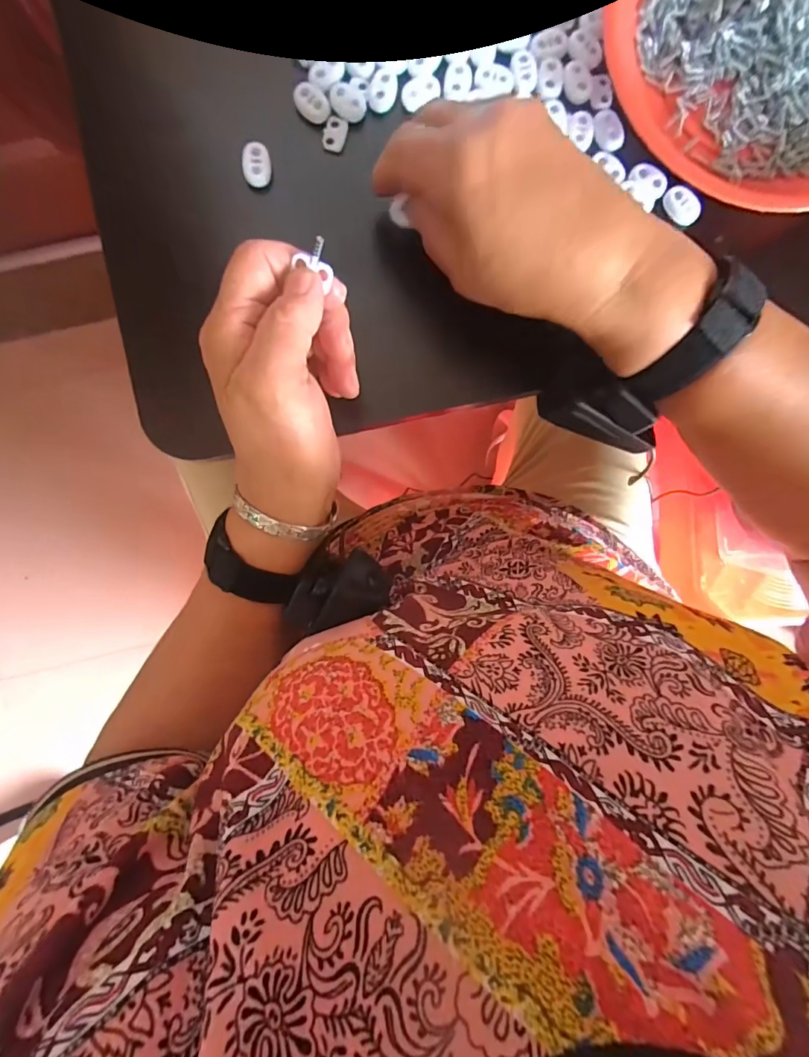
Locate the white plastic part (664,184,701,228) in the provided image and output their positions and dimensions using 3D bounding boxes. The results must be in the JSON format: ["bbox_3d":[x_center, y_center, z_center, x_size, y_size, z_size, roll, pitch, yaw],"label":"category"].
[{"bbox_3d":[0.161,-0.188,0.269,0.016,0.006,0.023,-36,92,-1],"label":"white plastic part"}]

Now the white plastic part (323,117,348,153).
[{"bbox_3d":[-0.040,-0.227,0.267,0.012,0.004,0.018,13,91,-2],"label":"white plastic part"}]

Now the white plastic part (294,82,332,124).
[{"bbox_3d":[-0.052,-0.242,0.264,0.016,0.006,0.021,-39,92,-1],"label":"white plastic part"}]

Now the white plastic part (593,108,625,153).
[{"bbox_3d":[0.118,-0.231,0.267,0.016,0.004,0.024,-12,92,-1],"label":"white plastic part"}]

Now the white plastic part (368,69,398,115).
[{"bbox_3d":[-0.012,-0.251,0.265,0.016,0.004,0.022,13,91,-2],"label":"white plastic part"}]

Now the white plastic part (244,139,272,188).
[{"bbox_3d":[-0.084,-0.207,0.262,0.014,0.008,0.022,2,91,-2],"label":"white plastic part"}]

